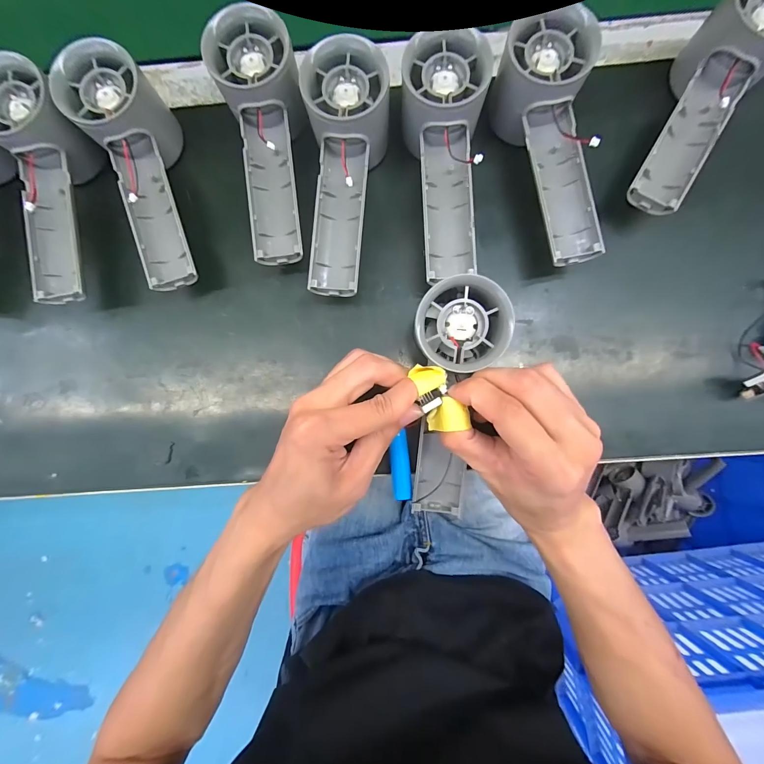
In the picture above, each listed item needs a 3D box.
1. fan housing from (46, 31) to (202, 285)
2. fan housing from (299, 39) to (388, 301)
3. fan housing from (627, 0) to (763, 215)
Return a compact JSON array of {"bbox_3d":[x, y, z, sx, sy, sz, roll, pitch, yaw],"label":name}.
[{"bbox_3d":[-0.167,-0.147,0.246,0.052,0.062,0.154,-22,85,1],"label":"fan housing"},{"bbox_3d":[-0.023,-0.140,0.243,0.057,0.057,0.156,0,85,3],"label":"fan housing"},{"bbox_3d":[0.214,-0.188,0.233,0.055,0.062,0.144,36,88,5],"label":"fan housing"}]

